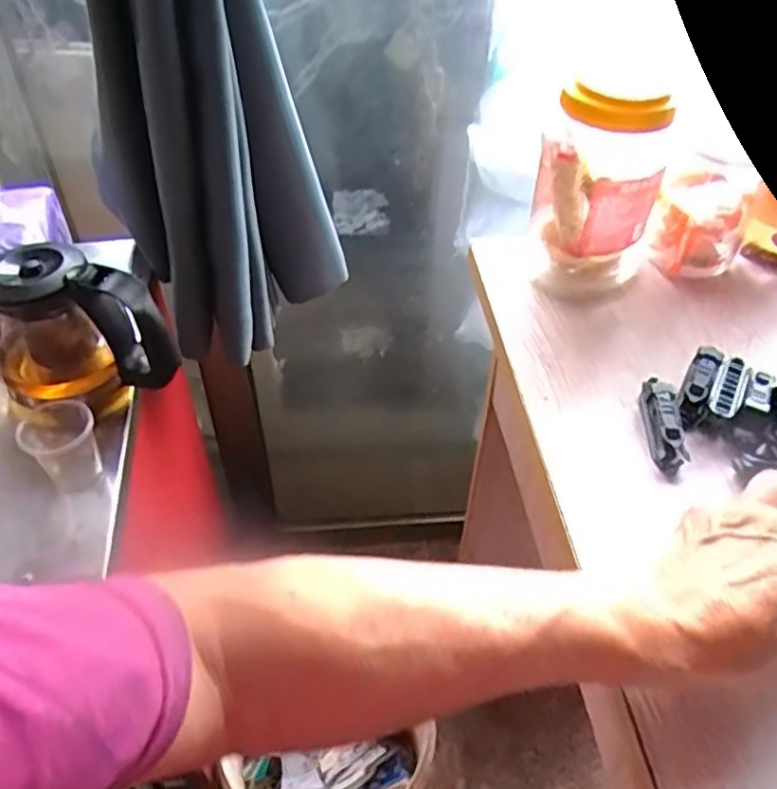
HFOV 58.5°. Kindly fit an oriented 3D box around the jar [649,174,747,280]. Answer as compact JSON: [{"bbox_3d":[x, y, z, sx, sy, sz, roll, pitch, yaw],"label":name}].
[{"bbox_3d":[0.267,-0.148,0.600,0.062,0.078,0.059,0,46,0],"label":"jar"}]

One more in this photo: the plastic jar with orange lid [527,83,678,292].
[{"bbox_3d":[0.165,-0.163,0.556,0.093,0.155,0.079,16,48,14],"label":"plastic jar with orange lid"}]

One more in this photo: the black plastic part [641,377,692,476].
[{"bbox_3d":[0.189,0.019,0.479,0.023,0.023,0.074,4,46,3],"label":"black plastic part"}]

